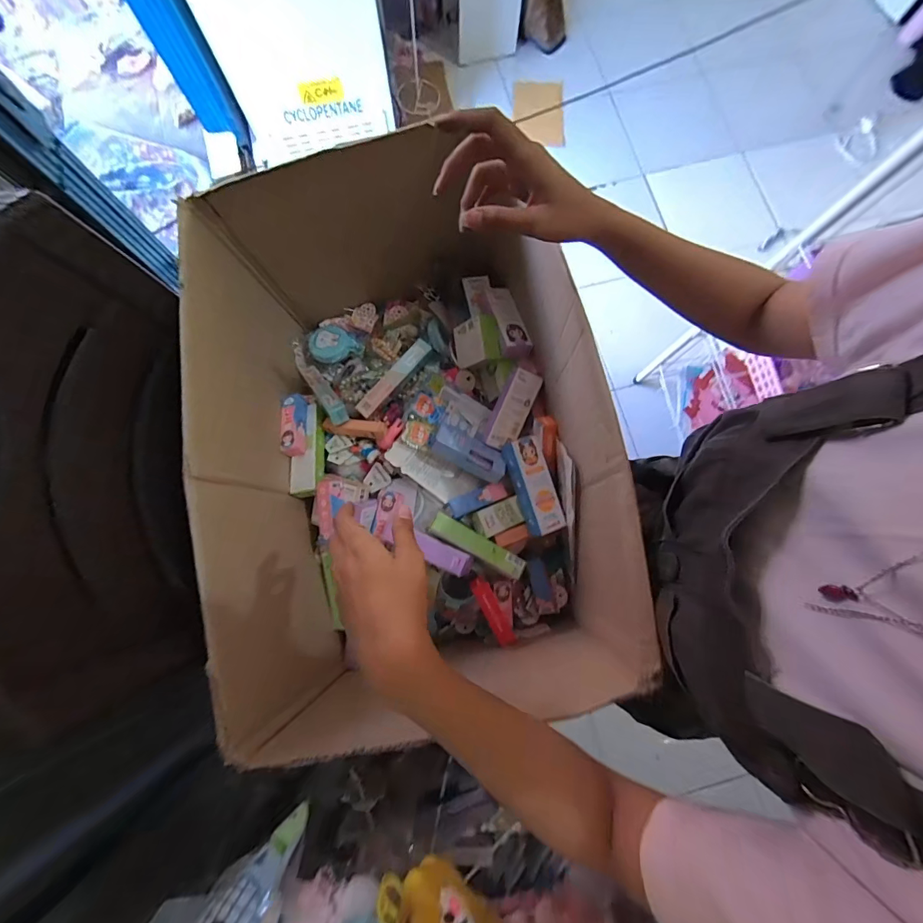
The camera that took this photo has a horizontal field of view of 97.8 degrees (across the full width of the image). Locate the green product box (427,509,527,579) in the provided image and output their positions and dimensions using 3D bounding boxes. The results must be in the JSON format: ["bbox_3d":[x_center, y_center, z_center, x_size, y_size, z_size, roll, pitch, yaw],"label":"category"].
[{"bbox_3d":[0.021,0.104,0.498,0.126,0.018,0.028,28,80,5],"label":"green product box"}]

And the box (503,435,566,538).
[{"bbox_3d":[0.095,0.029,0.516,0.050,0.019,0.123,-17,79,-3],"label":"box"}]

